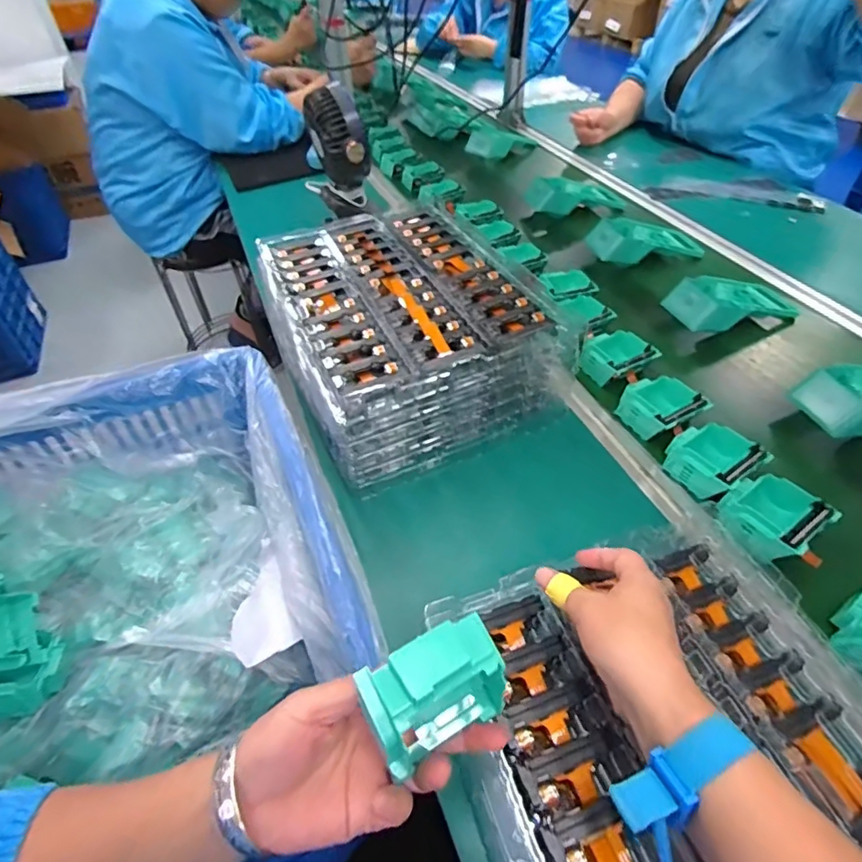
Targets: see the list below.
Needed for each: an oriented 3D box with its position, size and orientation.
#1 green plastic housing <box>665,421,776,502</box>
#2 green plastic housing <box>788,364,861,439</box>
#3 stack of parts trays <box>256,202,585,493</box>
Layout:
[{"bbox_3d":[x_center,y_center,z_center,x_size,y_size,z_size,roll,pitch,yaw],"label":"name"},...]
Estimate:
[{"bbox_3d":[0.299,0.031,0.559,0.079,0.038,0.080,-28,51,-21],"label":"green plastic housing"},{"bbox_3d":[0.522,-0.044,0.624,0.183,0.057,0.102,-14,47,-10],"label":"green plastic housing"},{"bbox_3d":[-0.035,-0.137,0.663,0.269,0.135,0.364,-20,48,-15],"label":"stack of parts trays"}]

